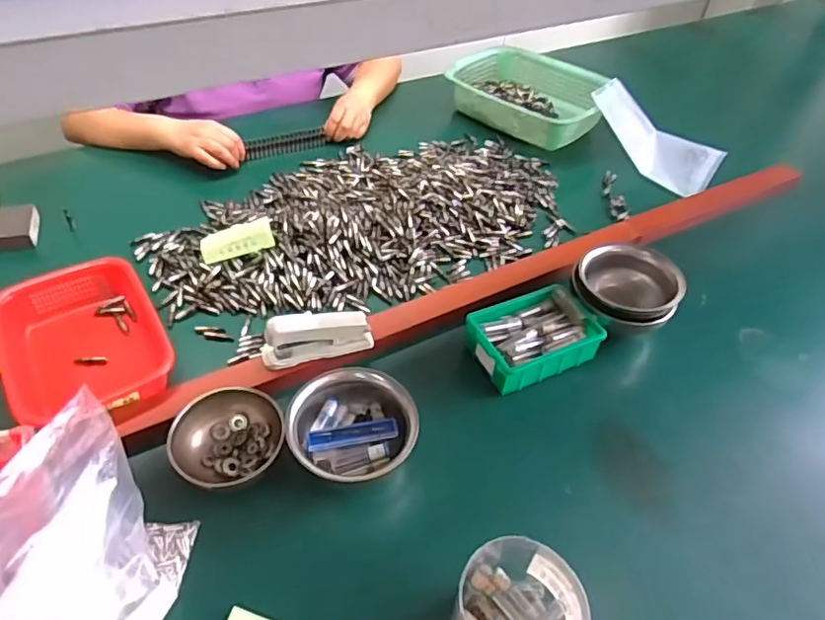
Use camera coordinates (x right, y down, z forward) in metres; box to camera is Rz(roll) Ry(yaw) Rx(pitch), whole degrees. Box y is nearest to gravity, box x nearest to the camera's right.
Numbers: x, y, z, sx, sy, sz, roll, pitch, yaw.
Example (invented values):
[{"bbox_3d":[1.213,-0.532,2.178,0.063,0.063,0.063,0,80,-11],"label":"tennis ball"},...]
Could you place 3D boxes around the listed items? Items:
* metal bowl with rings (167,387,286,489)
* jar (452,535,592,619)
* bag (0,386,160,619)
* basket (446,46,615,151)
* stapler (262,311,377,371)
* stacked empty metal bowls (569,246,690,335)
[{"bbox_3d":[-0.189,0.132,0.593,0.108,0.041,0.103,3,47,-3],"label":"metal bowl with rings"},{"bbox_3d":[0.081,0.259,0.485,0.100,0.098,0.109,3,47,-3],"label":"jar"},{"bbox_3d":[-0.252,0.183,0.431,0.078,0.162,0.175,15,47,9],"label":"bag"},{"bbox_3d":[0.227,-0.400,1.071,0.266,0.084,0.215,33,52,24],"label":"basket"},{"bbox_3d":[-0.111,0.032,0.667,0.124,0.063,0.030,-13,49,-17],"label":"stapler"},{"bbox_3d":[0.272,-0.027,0.733,0.130,0.061,0.103,23,49,16],"label":"stacked empty metal bowls"}]

